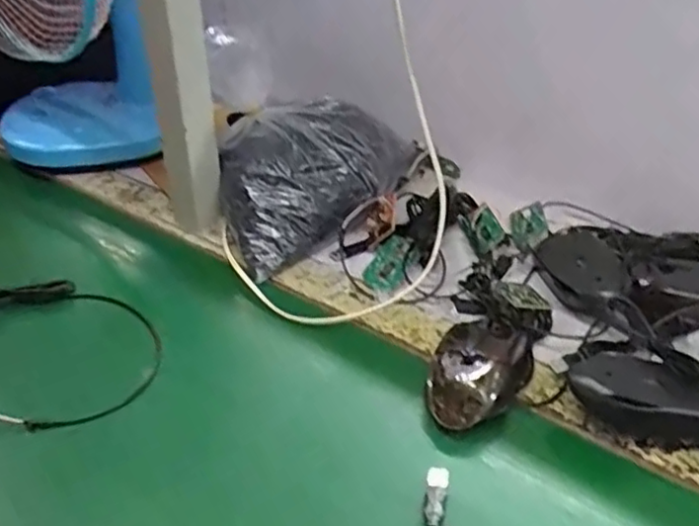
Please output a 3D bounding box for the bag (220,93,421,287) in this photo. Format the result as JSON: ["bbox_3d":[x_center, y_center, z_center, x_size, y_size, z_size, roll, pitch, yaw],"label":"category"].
[{"bbox_3d":[-0.047,-0.089,0.697,0.171,0.074,0.236,11,42,14],"label":"bag"}]

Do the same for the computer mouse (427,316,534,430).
[{"bbox_3d":[0.101,0.081,0.522,0.071,0.042,0.113,17,43,20],"label":"computer mouse"}]

